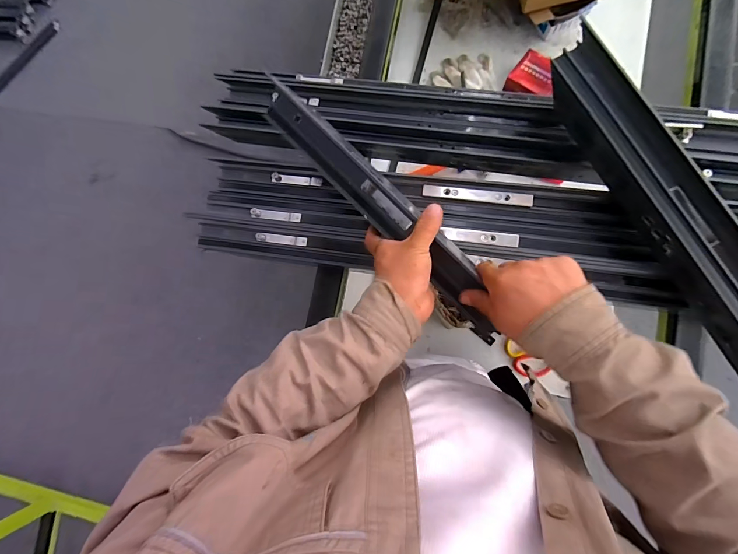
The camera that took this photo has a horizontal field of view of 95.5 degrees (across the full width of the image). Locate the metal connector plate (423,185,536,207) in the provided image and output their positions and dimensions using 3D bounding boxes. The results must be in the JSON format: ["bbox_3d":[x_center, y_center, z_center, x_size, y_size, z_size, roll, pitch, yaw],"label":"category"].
[{"bbox_3d":[0.163,-0.124,0.510,0.160,0.011,0.017,8,85,8],"label":"metal connector plate"}]

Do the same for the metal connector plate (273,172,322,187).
[{"bbox_3d":[-0.119,-0.161,0.556,0.086,0.015,0.015,8,85,8],"label":"metal connector plate"}]

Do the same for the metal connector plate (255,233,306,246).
[{"bbox_3d":[-0.142,-0.062,0.547,0.082,0.006,0.017,5,112,2],"label":"metal connector plate"}]

